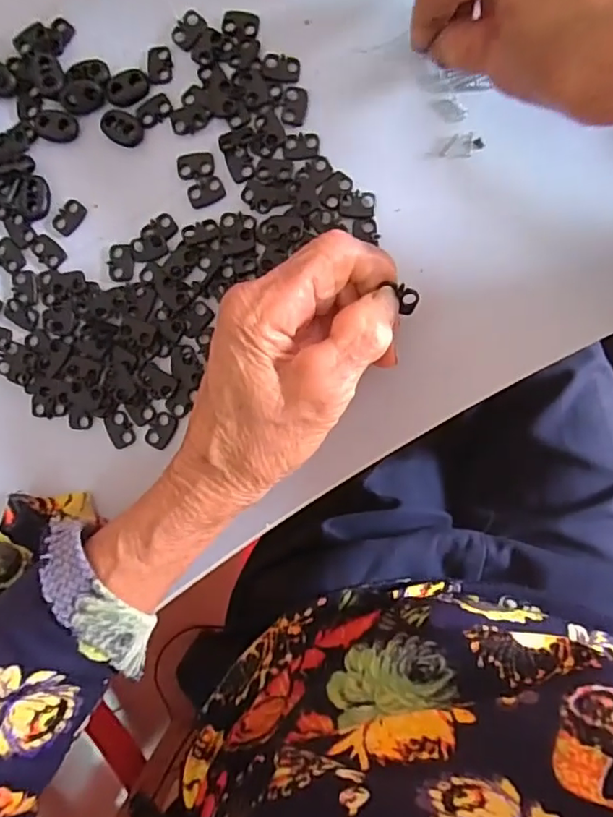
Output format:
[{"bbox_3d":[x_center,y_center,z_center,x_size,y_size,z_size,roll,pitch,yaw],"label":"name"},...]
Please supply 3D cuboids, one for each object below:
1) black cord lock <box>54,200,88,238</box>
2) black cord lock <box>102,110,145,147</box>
[{"bbox_3d":[-0.121,-0.097,0.288,0.011,0.004,0.018,40,95,4],"label":"black cord lock"},{"bbox_3d":[-0.092,-0.140,0.286,0.020,0.004,0.015,26,94,5],"label":"black cord lock"}]

